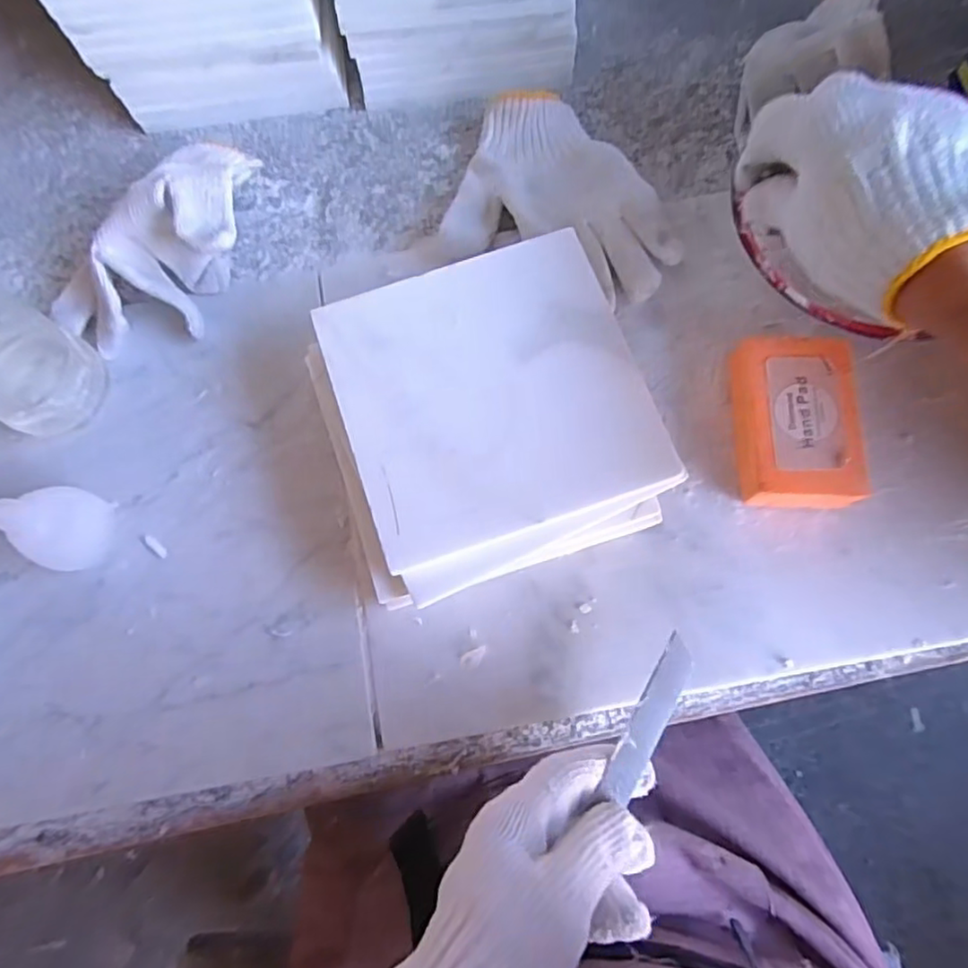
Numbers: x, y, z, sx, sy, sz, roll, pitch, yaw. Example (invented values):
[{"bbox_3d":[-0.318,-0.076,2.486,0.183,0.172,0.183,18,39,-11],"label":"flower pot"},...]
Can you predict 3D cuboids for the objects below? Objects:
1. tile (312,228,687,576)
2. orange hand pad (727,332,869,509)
[{"bbox_3d":[0.004,-0.049,0.326,0.151,0.005,0.149,-19,75,-3],"label":"tile"},{"bbox_3d":[0.176,-0.035,0.359,0.062,0.033,0.095,5,75,3],"label":"orange hand pad"}]

